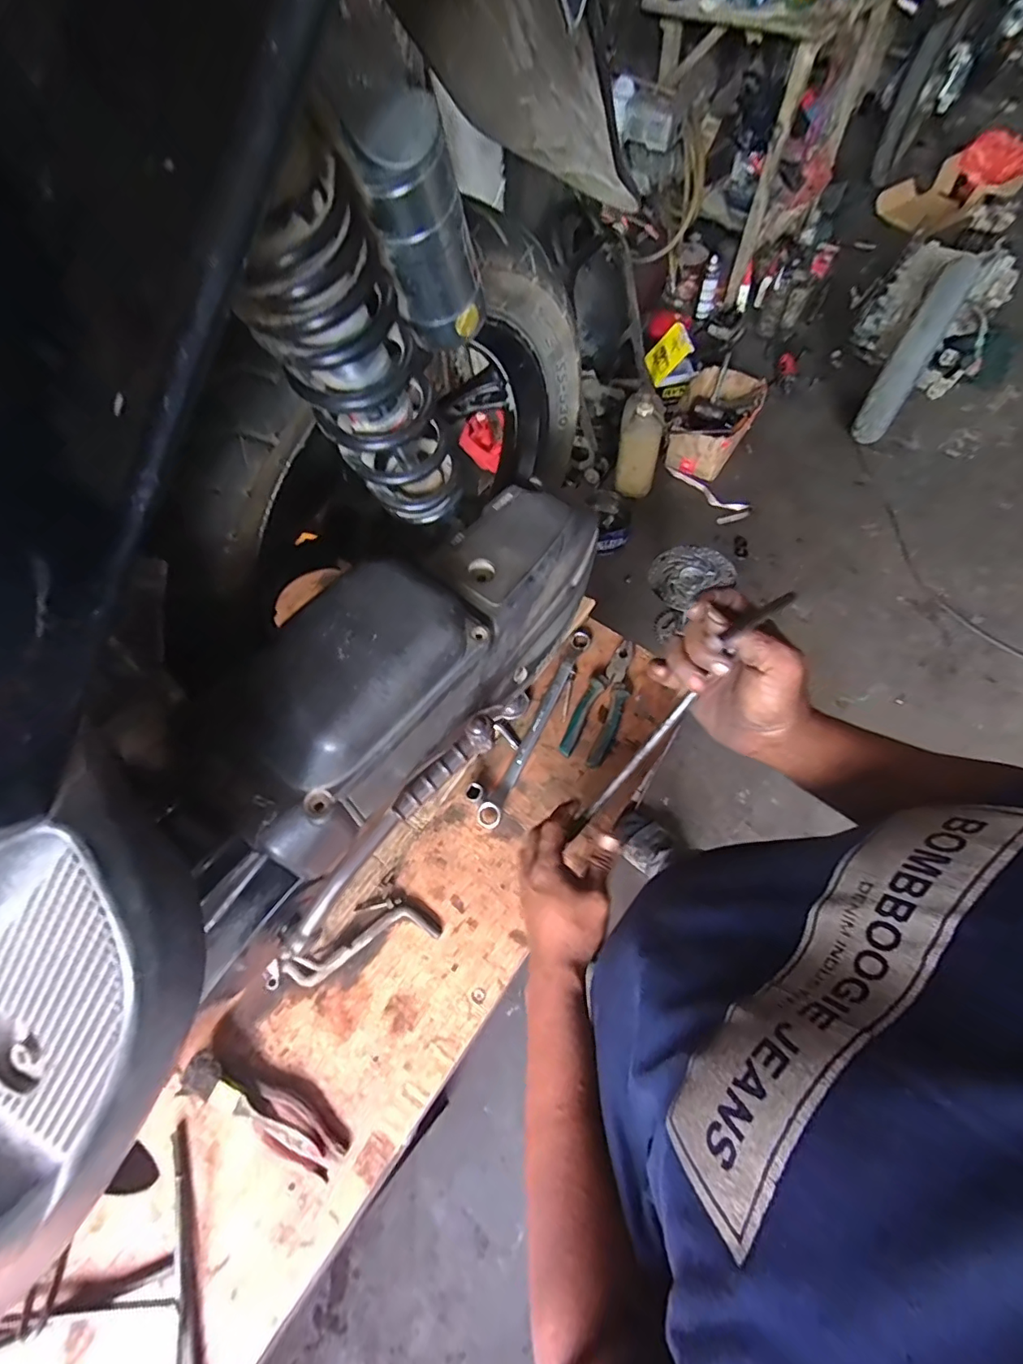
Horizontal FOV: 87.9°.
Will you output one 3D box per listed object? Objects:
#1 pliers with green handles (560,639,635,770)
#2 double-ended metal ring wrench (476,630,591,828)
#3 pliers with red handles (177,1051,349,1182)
[{"bbox_3d":[0.120,0.022,0.683,0.058,0.023,0.176,22,67,12],"label":"pliers with green handles"},{"bbox_3d":[0.034,0.052,0.682,0.026,0.020,0.287,24,68,13],"label":"double-ended metal ring wrench"},{"bbox_3d":[-0.245,0.423,0.524,0.174,0.022,0.041,21,67,12],"label":"pliers with red handles"}]

